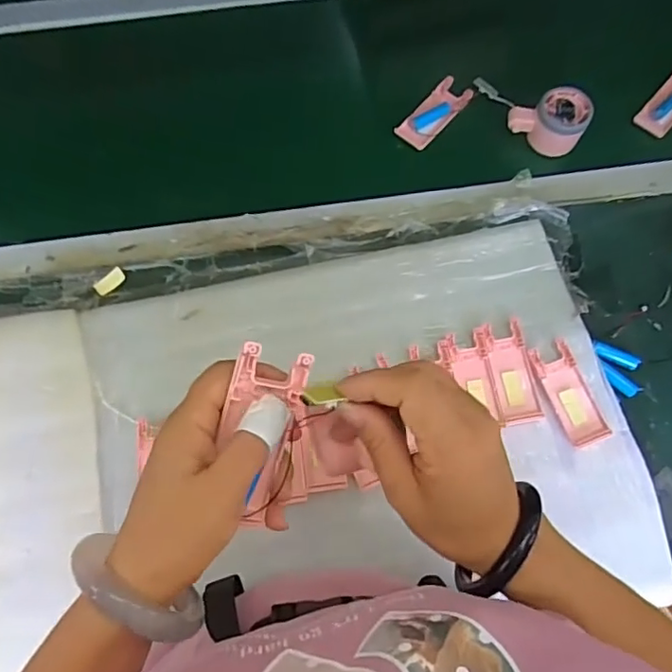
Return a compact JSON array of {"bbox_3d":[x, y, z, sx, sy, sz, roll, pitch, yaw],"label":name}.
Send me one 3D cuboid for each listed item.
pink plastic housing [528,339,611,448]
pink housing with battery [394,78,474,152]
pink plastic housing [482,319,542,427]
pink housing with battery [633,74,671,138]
[{"bbox_3d":[0.228,0.056,0.559,0.040,0.016,0.100,-23,74,-8],"label":"pink plastic housing"},{"bbox_3d":[0.114,-0.263,0.670,0.042,0.019,0.106,42,76,12],"label":"pink housing with battery"},{"bbox_3d":[0.176,0.036,0.570,0.039,0.006,0.101,-12,83,10],"label":"pink plastic housing"},{"bbox_3d":[0.396,-0.277,0.673,0.041,0.018,0.102,40,76,11],"label":"pink housing with battery"}]

